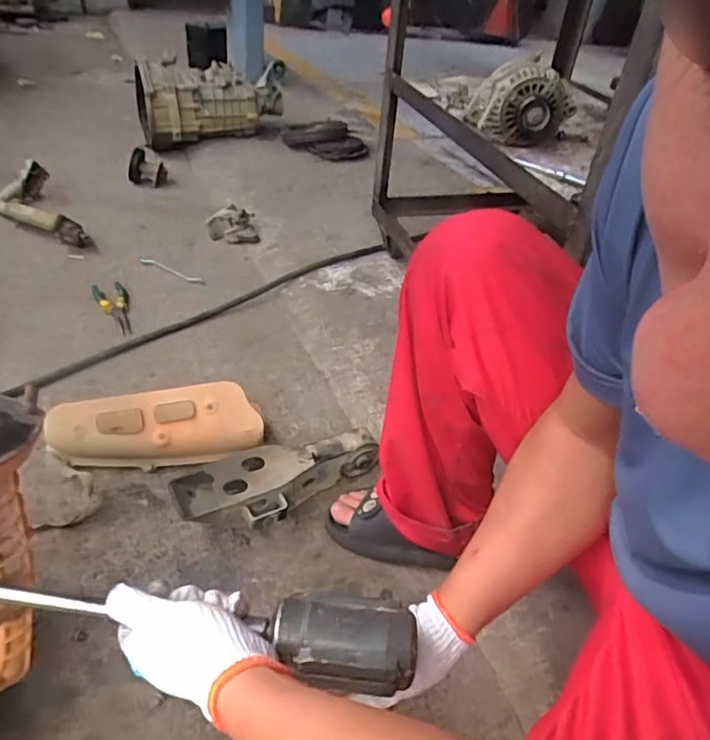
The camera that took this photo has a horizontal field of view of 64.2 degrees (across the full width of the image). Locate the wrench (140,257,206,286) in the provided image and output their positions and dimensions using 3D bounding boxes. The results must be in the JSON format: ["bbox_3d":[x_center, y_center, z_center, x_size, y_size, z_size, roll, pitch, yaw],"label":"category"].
[{"bbox_3d":[-0.441,-0.239,1.370,0.185,0.015,0.035,19,39,14],"label":"wrench"}]

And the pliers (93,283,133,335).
[{"bbox_3d":[-0.522,-0.138,1.218,0.069,0.030,0.197,-10,40,-21],"label":"pliers"}]

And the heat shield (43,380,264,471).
[{"bbox_3d":[-0.309,0.093,0.892,0.307,0.123,0.043,-8,4,-12],"label":"heat shield"}]

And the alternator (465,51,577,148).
[{"bbox_3d":[0.279,-0.447,0.945,0.165,0.115,0.112,11,37,4],"label":"alternator"}]

